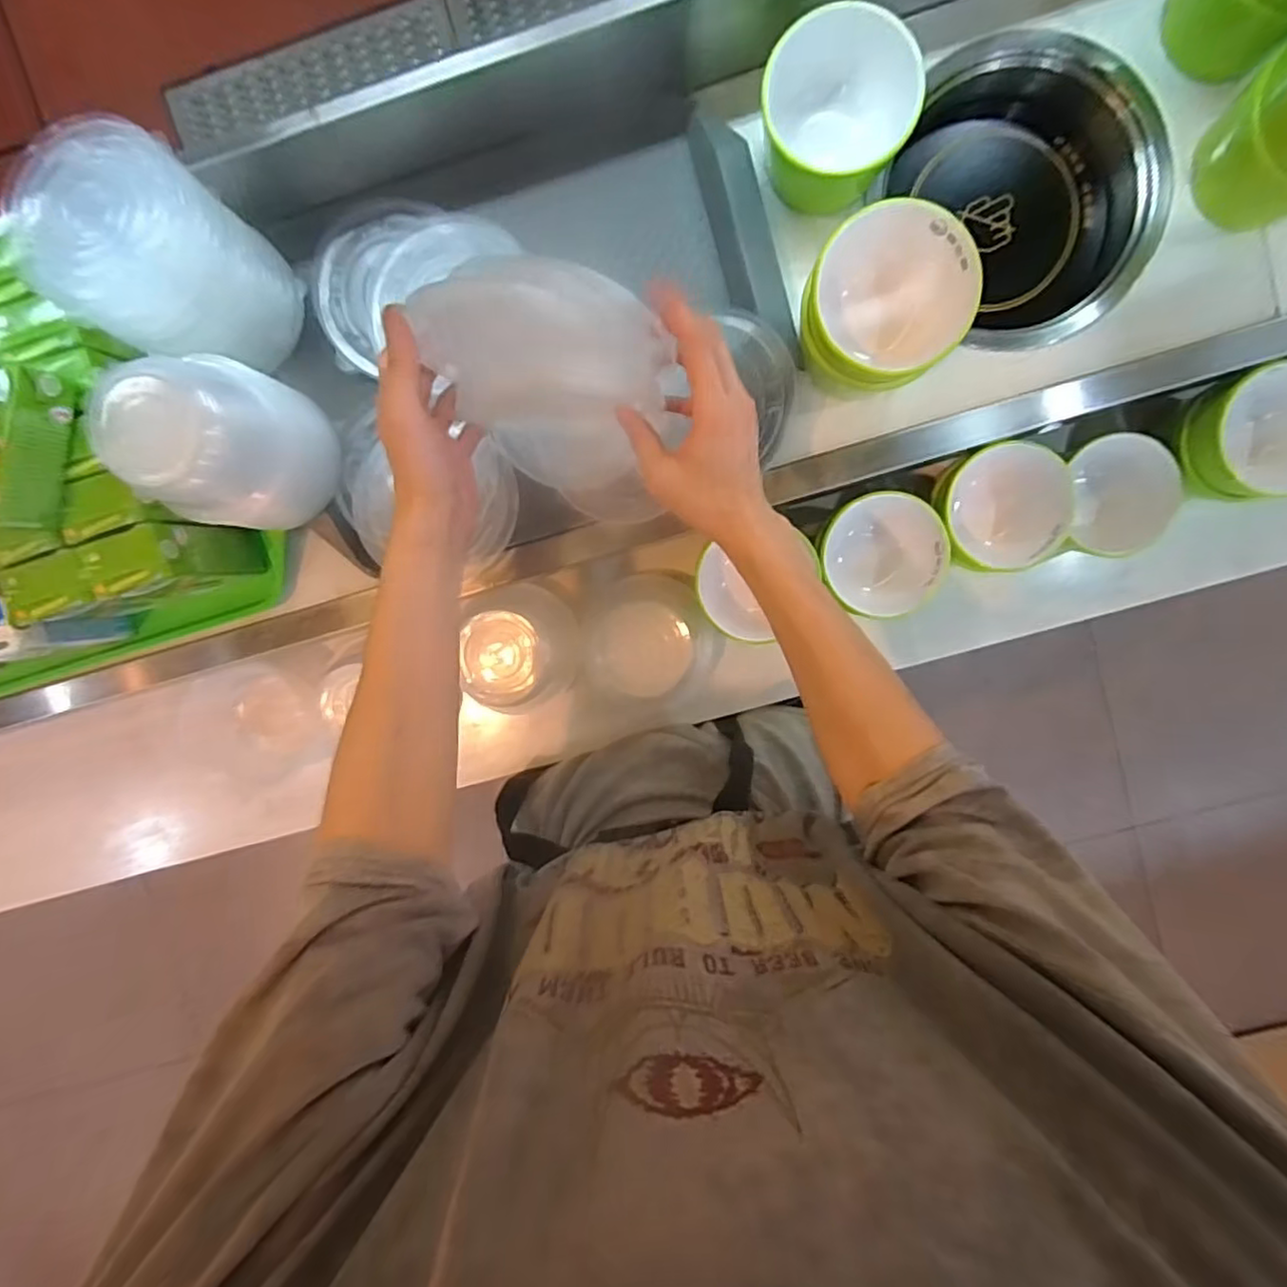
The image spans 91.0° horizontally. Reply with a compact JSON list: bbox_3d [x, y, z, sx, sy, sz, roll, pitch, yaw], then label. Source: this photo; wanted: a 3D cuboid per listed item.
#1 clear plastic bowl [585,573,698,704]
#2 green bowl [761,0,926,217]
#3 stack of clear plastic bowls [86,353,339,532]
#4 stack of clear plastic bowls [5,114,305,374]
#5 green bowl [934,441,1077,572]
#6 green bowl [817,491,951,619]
[{"bbox_3d":[-0.001,-0.007,0.619,0.105,0.056,0.113,0,96,2],"label":"clear plastic bowl"},{"bbox_3d":[0.140,-0.387,0.466,0.106,0.067,0.095,19,97,0],"label":"green bowl"},{"bbox_3d":[-0.301,-0.143,0.456,0.096,0.112,0.105,21,97,0],"label":"stack of clear plastic bowls"},{"bbox_3d":[-0.333,-0.267,0.449,0.114,0.107,0.124,-40,93,6],"label":"stack of clear plastic bowls"},{"bbox_3d":[0.317,-0.121,0.571,0.103,0.055,0.105,0,96,2],"label":"green bowl"},{"bbox_3d":[0.212,-0.080,0.580,0.110,0.054,0.108,0,96,2],"label":"green bowl"}]

